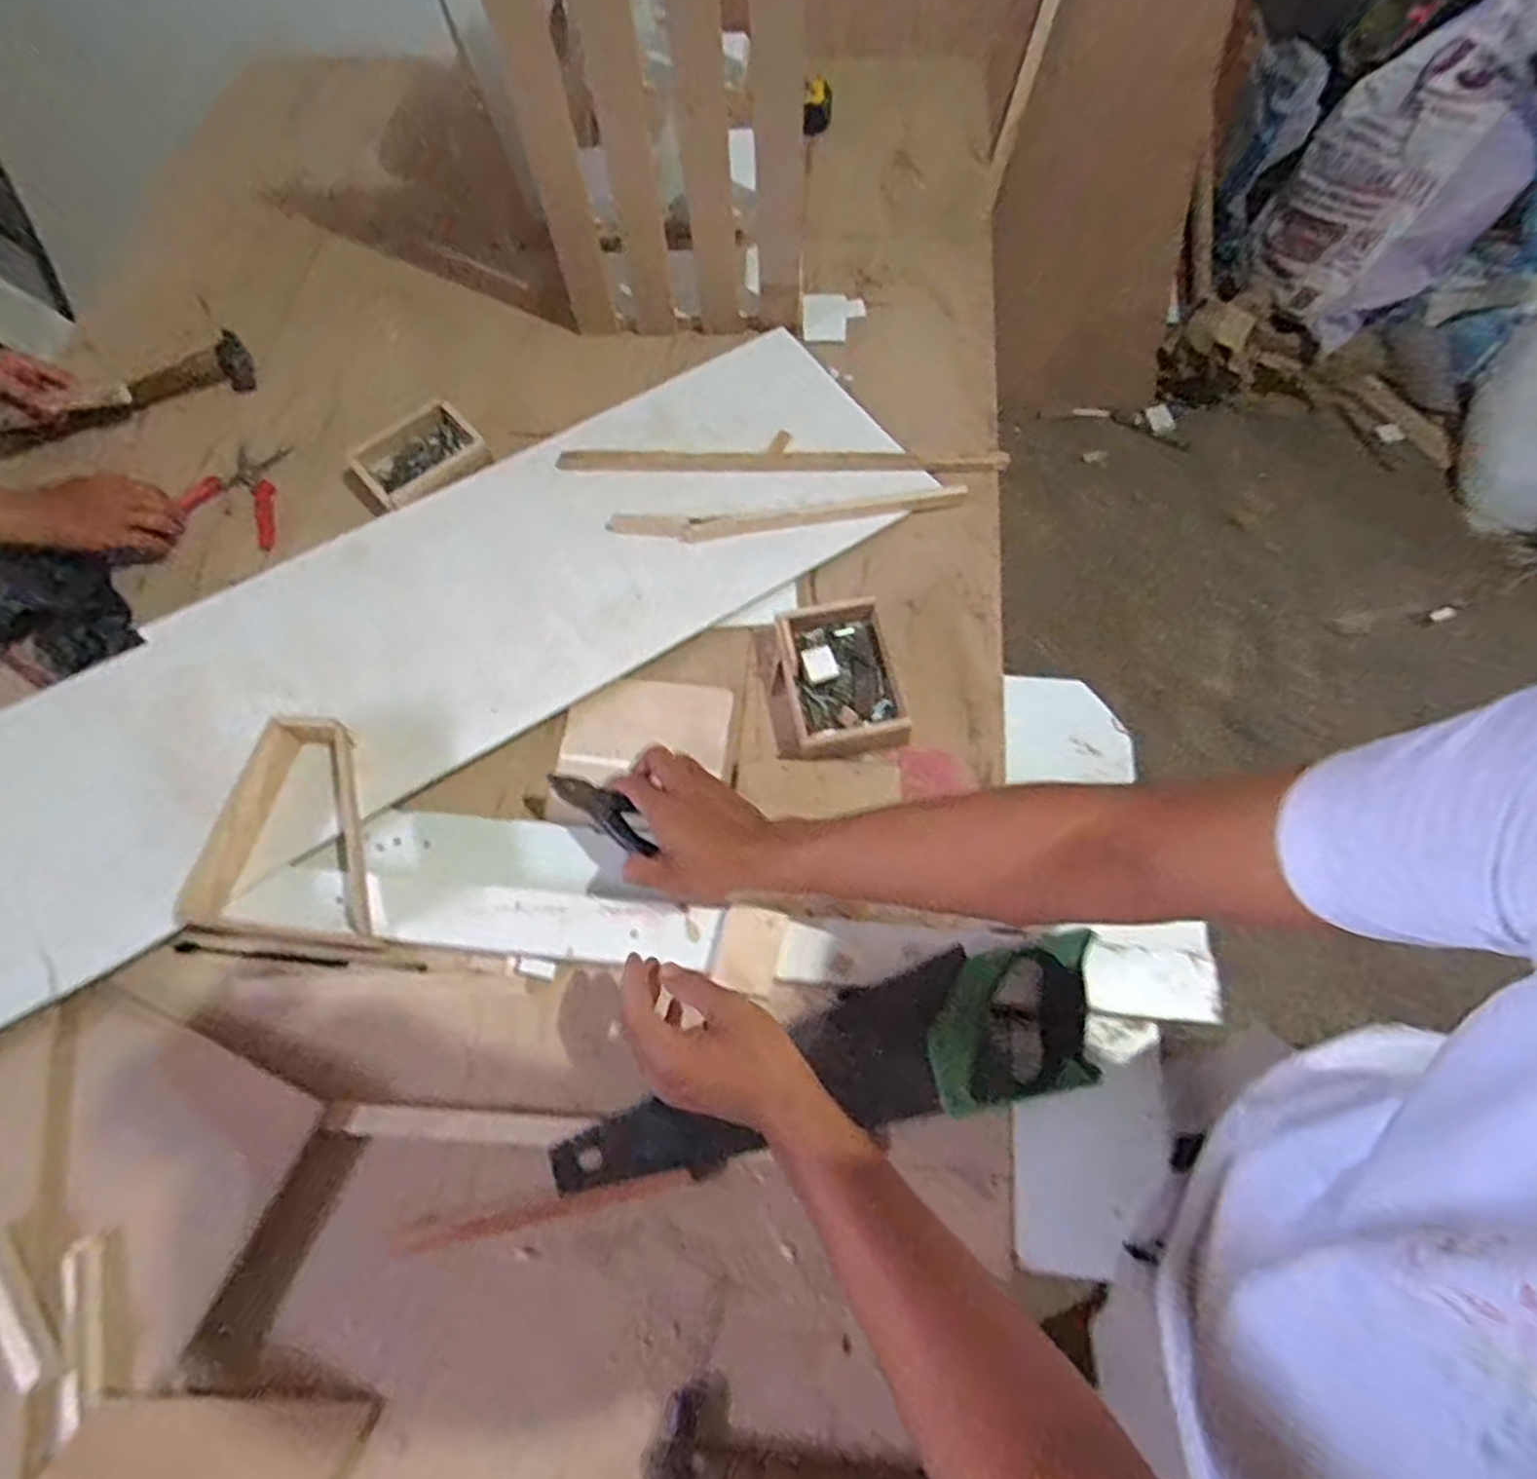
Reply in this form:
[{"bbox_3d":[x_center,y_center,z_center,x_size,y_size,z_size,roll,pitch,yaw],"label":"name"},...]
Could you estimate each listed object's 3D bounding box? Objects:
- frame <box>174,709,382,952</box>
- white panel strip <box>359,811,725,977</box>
[{"bbox_3d":[-0.403,0.079,0.677,0.157,0.044,0.196,4,68,1],"label":"frame"},{"bbox_3d":[-0.199,0.124,0.674,0.316,0.015,0.124,5,55,4],"label":"white panel strip"}]

